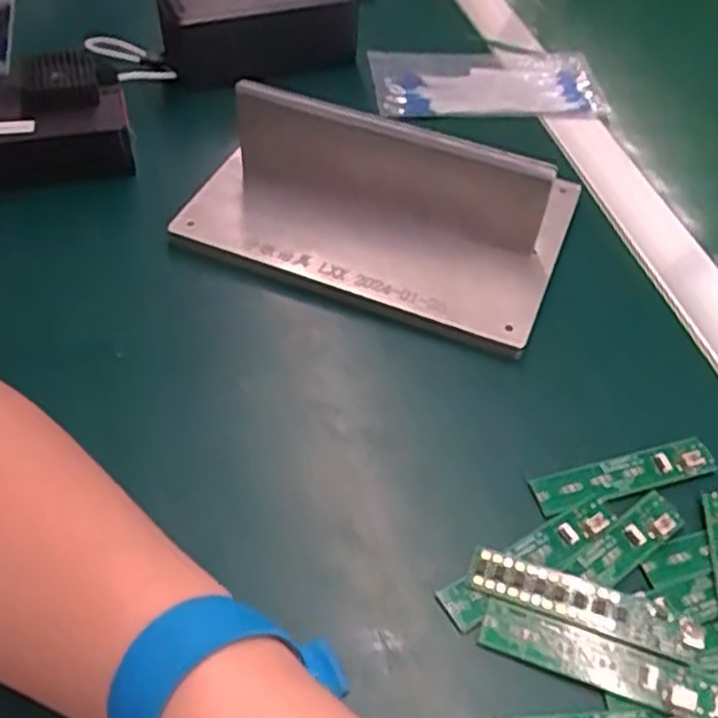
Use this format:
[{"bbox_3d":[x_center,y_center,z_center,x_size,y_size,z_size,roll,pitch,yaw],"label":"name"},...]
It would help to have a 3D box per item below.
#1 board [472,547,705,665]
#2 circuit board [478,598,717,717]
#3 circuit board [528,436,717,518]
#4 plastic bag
[{"bbox_3d":[0.084,0.090,0.275,0.082,0.006,0.018,15,60,17],"label":"board"},{"bbox_3d":[0.086,0.109,0.265,0.083,0.006,0.018,15,65,16],"label":"circuit board"},{"bbox_3d":[0.113,0.050,0.317,0.078,0.004,0.019,-13,53,-5],"label":"circuit board"},{"bbox_3d":[0.087,-0.196,0.512,0.158,0.010,0.084,-4,50,-7],"label":"plastic bag"}]

